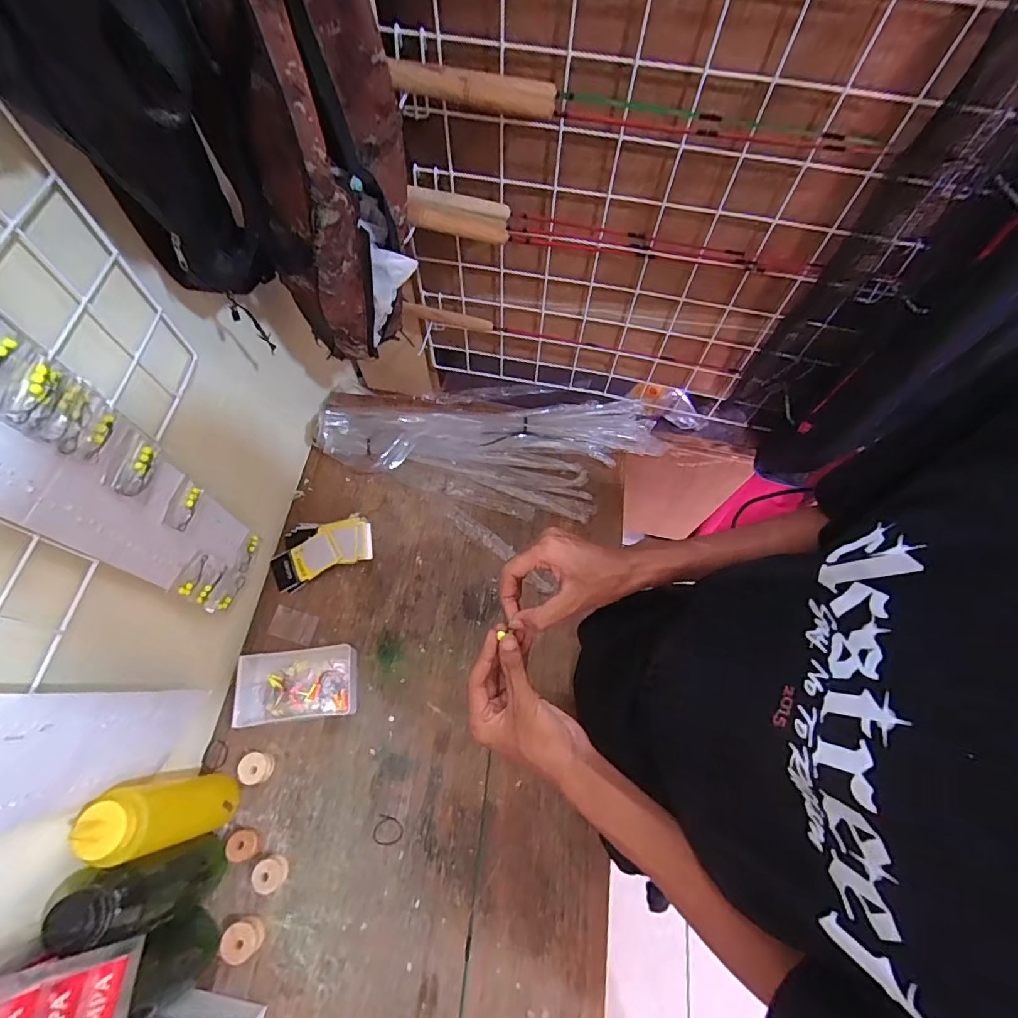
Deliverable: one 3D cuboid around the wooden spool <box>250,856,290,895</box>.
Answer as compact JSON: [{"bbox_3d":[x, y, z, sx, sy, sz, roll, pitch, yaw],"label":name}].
[{"bbox_3d":[-0.263,0.402,0.542,0.030,0.026,0.031,0,66,-1],"label":"wooden spool"}]

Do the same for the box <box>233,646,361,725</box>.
[{"bbox_3d":[-0.267,0.222,0.624,0.141,0.029,0.082,-6,66,-4],"label":"box"}]

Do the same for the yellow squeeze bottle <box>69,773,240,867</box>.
[{"bbox_3d":[-0.339,0.302,0.490,0.054,0.190,0.064,-13,67,-7],"label":"yellow squeeze bottle"}]

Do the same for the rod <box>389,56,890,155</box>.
[{"bbox_3d":[0.109,-0.357,0.440,0.432,0.029,0.038,12,66,4],"label":"rod"}]

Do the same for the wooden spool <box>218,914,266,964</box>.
[{"bbox_3d":[-0.280,0.453,0.519,0.037,0.028,0.033,-32,70,-14],"label":"wooden spool"}]

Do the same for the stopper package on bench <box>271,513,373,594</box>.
[{"bbox_3d":[-0.266,0.054,0.699,0.141,0.028,0.084,-22,68,-10],"label":"stopper package on bench"}]

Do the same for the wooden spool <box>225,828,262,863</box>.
[{"bbox_3d":[-0.300,0.378,0.553,0.032,0.024,0.030,0,66,-1],"label":"wooden spool"}]

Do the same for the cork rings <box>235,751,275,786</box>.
[{"bbox_3d":[-0.301,0.308,0.586,0.031,0.030,0.032,21,67,8],"label":"cork rings"}]

